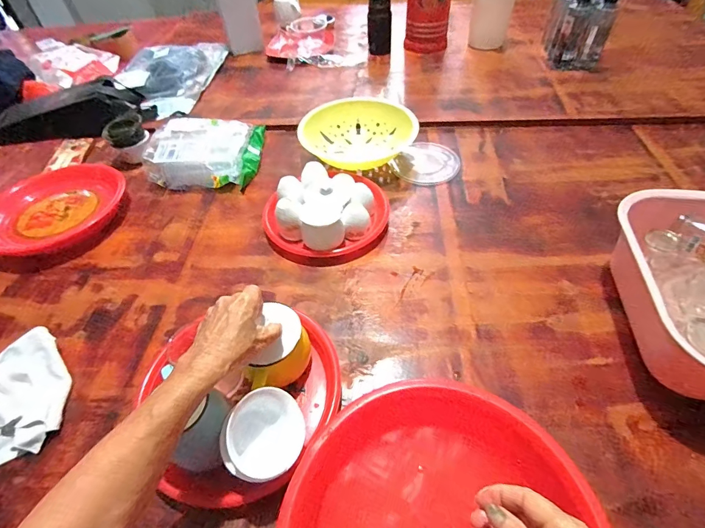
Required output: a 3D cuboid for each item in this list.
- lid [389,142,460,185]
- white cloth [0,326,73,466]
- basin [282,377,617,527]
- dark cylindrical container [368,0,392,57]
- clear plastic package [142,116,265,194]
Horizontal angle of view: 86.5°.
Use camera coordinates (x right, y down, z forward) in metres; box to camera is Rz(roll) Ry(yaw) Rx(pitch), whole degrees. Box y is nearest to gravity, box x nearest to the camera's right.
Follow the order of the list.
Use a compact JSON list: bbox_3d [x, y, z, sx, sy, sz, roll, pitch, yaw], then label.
[{"bbox_3d":[0.161,-0.218,0.806,0.137,0.006,0.128,-2,51,3],"label":"lid"},{"bbox_3d":[-0.459,0.180,0.493,0.150,0.045,0.165,-39,58,-24],"label":"white cloth"},{"bbox_3d":[0.074,0.259,0.350,0.258,0.101,0.271,-2,51,3],"label":"basin"},{"bbox_3d":[0.080,-0.701,1.097,0.068,0.153,0.060,-1,51,4],"label":"dark cylindrical container"},{"bbox_3d":[-0.318,-0.253,0.821,0.222,0.072,0.201,-1,51,4],"label":"clear plastic package"}]

